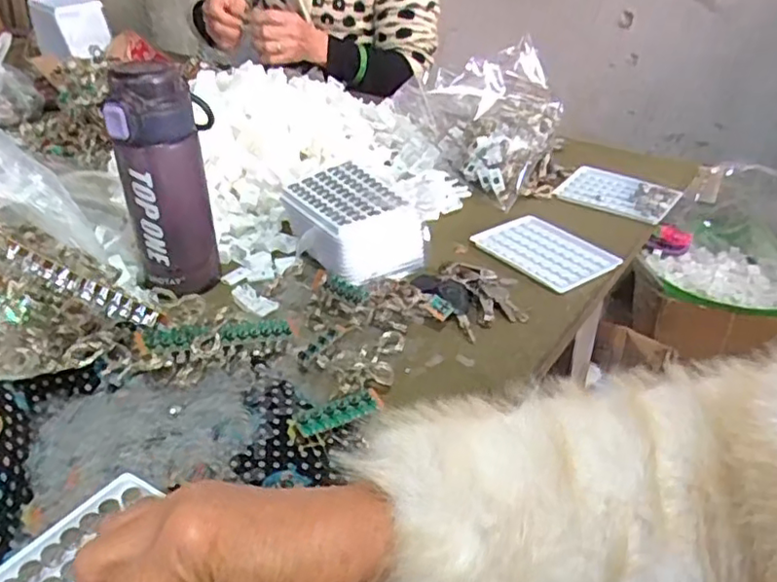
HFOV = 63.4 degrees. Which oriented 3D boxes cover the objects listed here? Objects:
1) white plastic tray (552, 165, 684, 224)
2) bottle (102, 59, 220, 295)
[{"bbox_3d":[0.278,-0.121,0.769,0.126,0.012,0.085,23,49,33],"label":"white plastic tray"},{"bbox_3d":[-0.194,-0.097,0.566,0.081,0.194,0.068,-9,37,-16],"label":"bottle"}]

